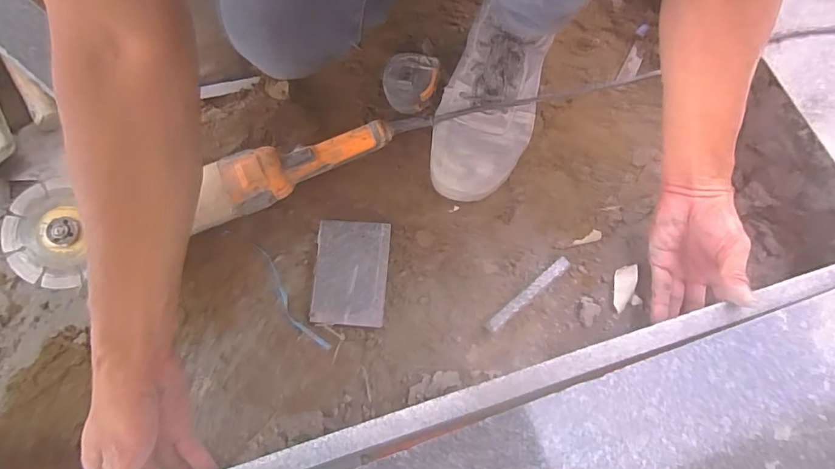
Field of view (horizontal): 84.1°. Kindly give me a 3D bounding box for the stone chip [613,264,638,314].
[{"bbox_3d":[0.230,0.058,0.519,0.022,0.009,0.055,22,73,9],"label":"stone chip"}]

